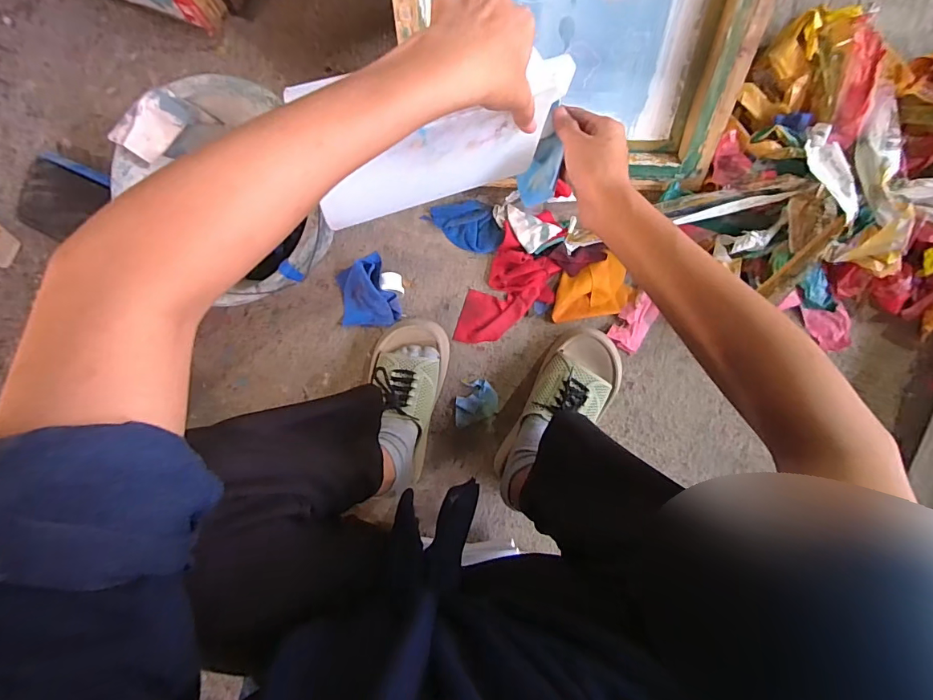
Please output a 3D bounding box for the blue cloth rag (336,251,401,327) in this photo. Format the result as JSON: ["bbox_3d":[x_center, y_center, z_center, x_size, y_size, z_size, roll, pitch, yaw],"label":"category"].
[{"bbox_3d":[-0.143,-0.085,0.636,0.087,0.035,0.101,-7,92,6],"label":"blue cloth rag"}]

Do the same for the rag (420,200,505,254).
[{"bbox_3d":[-0.001,-0.177,0.626,0.110,0.016,0.065,18,94,5],"label":"rag"}]

